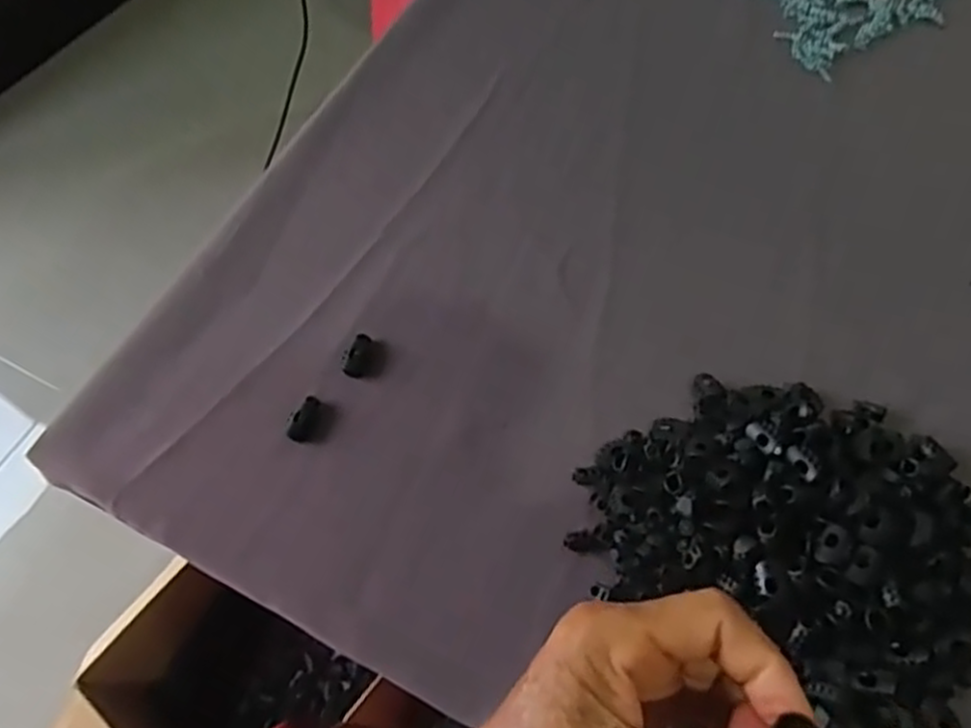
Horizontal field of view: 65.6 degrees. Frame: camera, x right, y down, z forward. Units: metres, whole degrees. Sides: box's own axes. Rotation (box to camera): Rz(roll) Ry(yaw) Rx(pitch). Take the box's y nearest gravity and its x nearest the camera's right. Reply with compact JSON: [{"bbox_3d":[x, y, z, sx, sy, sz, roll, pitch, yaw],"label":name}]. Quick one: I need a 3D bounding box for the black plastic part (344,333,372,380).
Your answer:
[{"bbox_3d":[-0.081,-0.005,0.485,0.015,0.008,0.029,12,62,10],"label":"black plastic part"}]

